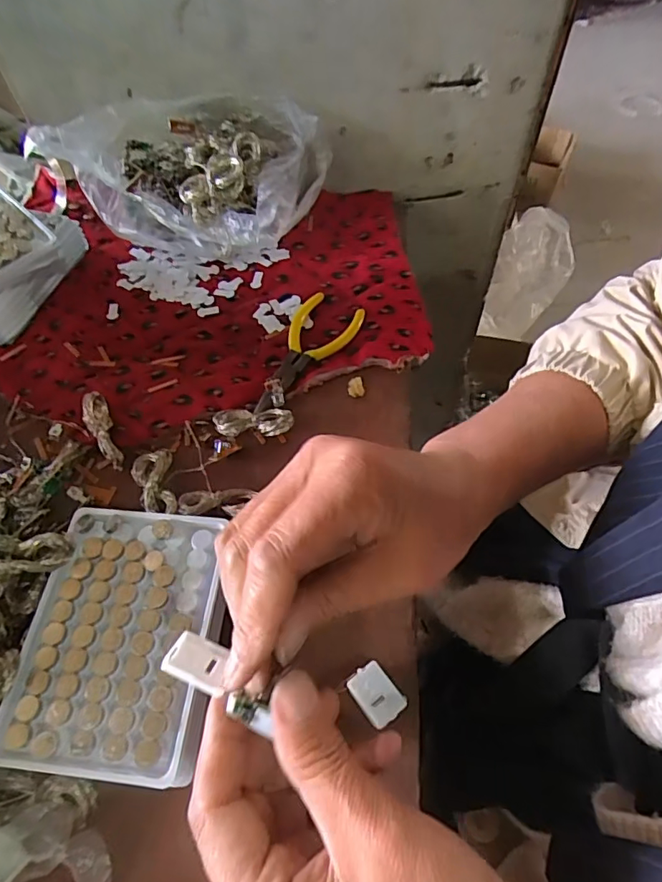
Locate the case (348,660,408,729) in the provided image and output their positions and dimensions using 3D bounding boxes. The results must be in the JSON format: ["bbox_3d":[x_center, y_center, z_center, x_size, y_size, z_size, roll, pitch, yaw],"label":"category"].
[{"bbox_3d":[0.024,0.132,0.271,0.020,0.011,0.028,-35,63,-17],"label":"case"}]

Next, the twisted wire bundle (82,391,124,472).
[{"bbox_3d":[-0.154,-0.006,0.352,0.015,0.013,0.056,-22,76,-14],"label":"twisted wire bundle"}]

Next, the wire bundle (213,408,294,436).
[{"bbox_3d":[-0.053,-0.014,0.355,0.054,0.011,0.023,5,59,6],"label":"wire bundle"}]

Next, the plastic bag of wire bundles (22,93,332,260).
[{"bbox_3d":[-0.114,-0.221,0.442,0.215,0.093,0.101,1,60,2],"label":"plastic bag of wire bundles"}]

